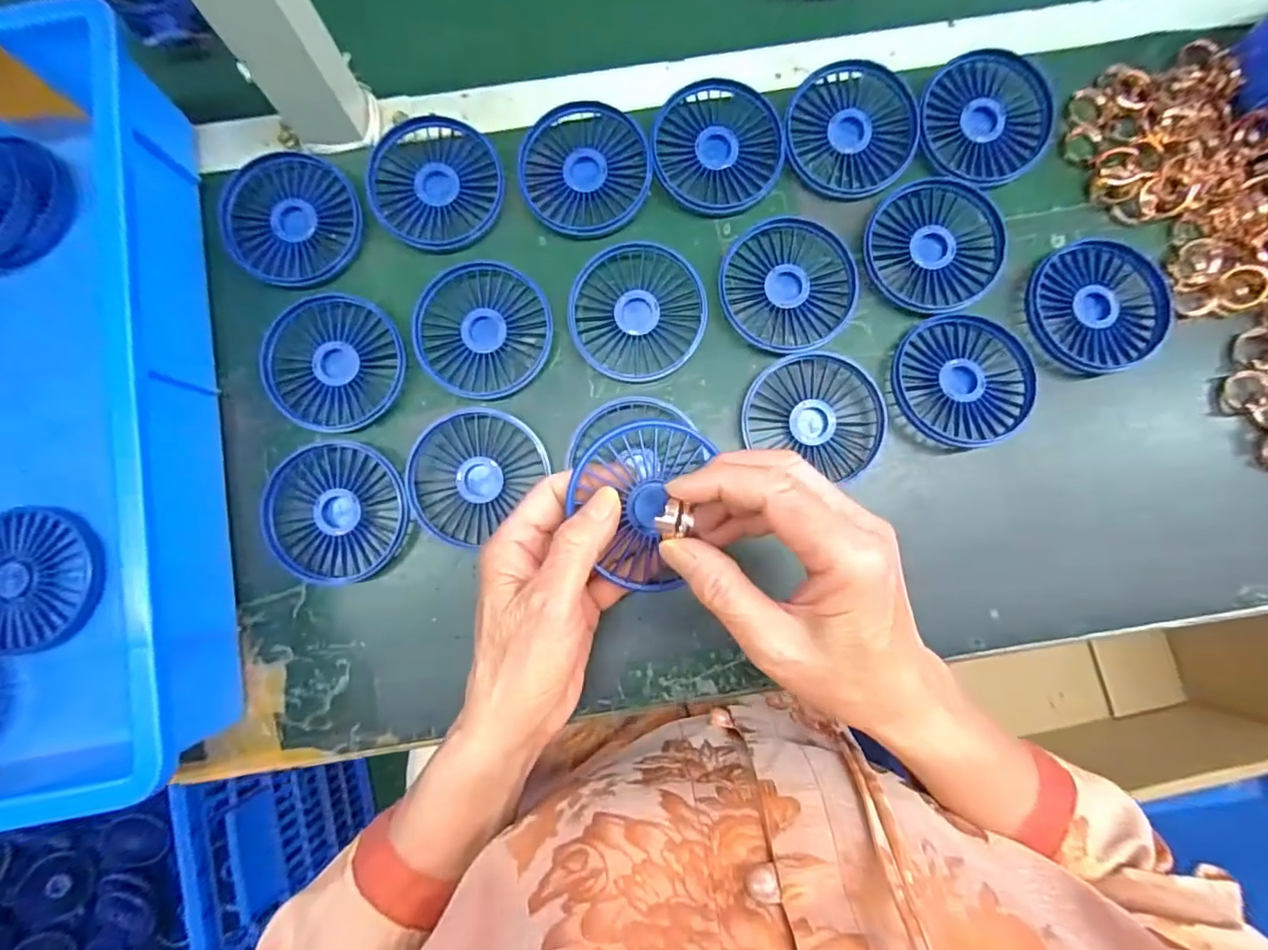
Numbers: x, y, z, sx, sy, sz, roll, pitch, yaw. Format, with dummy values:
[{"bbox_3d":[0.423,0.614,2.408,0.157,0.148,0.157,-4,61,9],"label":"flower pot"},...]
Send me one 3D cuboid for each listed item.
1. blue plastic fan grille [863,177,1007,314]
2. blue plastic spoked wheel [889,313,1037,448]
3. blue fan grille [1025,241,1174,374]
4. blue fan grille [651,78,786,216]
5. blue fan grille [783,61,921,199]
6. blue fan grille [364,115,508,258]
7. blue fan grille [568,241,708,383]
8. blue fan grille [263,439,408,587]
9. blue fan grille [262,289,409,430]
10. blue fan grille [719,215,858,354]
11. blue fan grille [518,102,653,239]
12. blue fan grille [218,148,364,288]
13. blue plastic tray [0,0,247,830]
[{"bbox_3d":[0.196,-0.151,0.364,0.085,0.012,0.085,0,86,0],"label":"blue plastic fan grille"},{"bbox_3d":[0.210,-0.061,0.355,0.086,0.013,0.084,0,86,0],"label":"blue plastic spoked wheel"},{"bbox_3d":[0.301,-0.110,0.359,0.086,0.008,0.080,7,86,0],"label":"blue fan grille"},{"bbox_3d":[0.056,-0.221,0.371,0.085,0.015,0.084,-5,86,-1],"label":"blue fan grille"},{"bbox_3d":[0.146,-0.233,0.373,0.087,0.014,0.083,14,86,1],"label":"blue fan grille"},{"bbox_3d":[-0.133,-0.197,0.375,0.086,0.016,0.088,0,86,0],"label":"blue fan grille"},{"bbox_3d":[0.002,-0.106,0.359,0.084,0.018,0.085,0,86,0],"label":"blue fan grille"},{"bbox_3d":[-0.187,0.022,0.349,0.085,0.015,0.087,0,86,0],"label":"blue fan grille"},{"bbox_3d":[-0.194,-0.073,0.360,0.083,0.018,0.089,0,86,0],"label":"blue fan grille"},{"bbox_3d":[0.100,-0.124,0.360,0.085,0.011,0.088,0,86,0],"label":"blue fan grille"},{"bbox_3d":[-0.033,-0.205,0.373,0.083,0.019,0.089,0,86,0],"label":"blue fan grille"},{"bbox_3d":[-0.229,-0.170,0.369,0.093,0.016,0.083,37,87,2],"label":"blue fan grille"},{"bbox_3d":[-0.391,-0.034,0.318,0.265,0.086,0.414,-10,86,-1],"label":"blue plastic tray"}]

